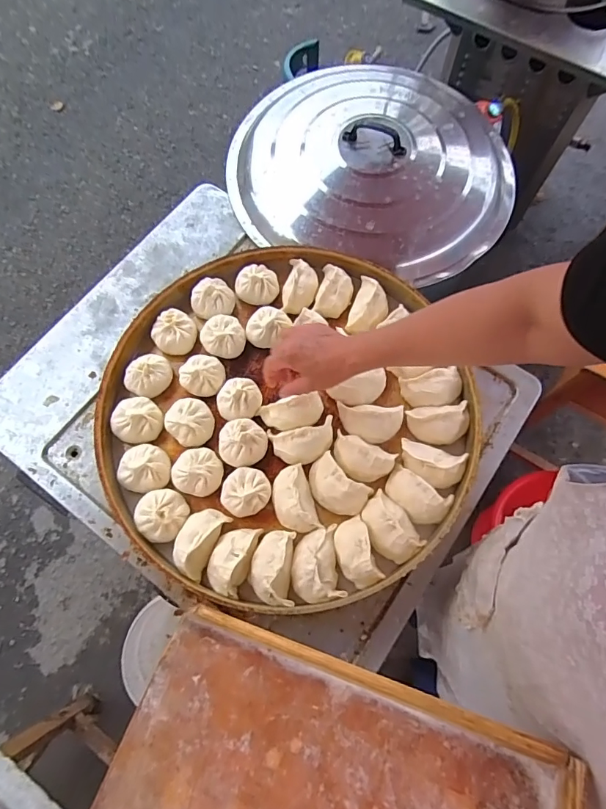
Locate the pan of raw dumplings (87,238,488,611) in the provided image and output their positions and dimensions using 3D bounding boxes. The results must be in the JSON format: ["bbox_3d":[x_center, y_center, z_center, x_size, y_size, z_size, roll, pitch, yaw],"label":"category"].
[{"bbox_3d":[-0.015,0.005,0.663,0.485,0.067,0.524,-1,70,3],"label":"pan of raw dumplings"}]

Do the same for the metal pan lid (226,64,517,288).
[{"bbox_3d":[0.138,-0.477,0.860,0.542,0.085,0.463,11,71,7],"label":"metal pan lid"}]

